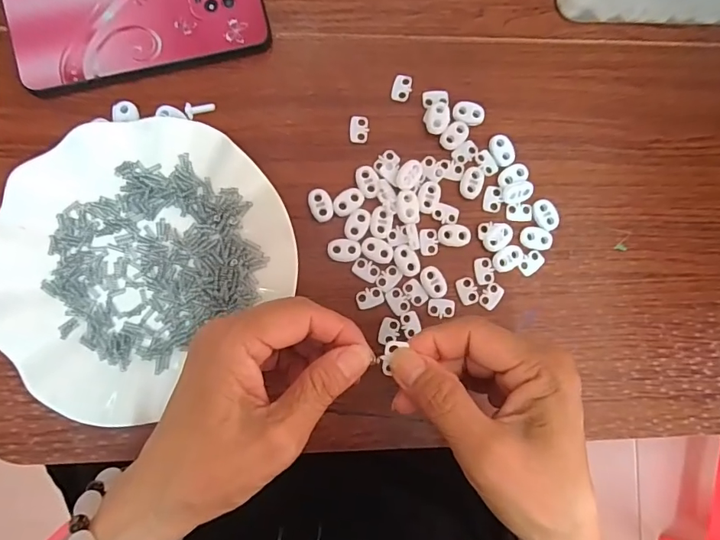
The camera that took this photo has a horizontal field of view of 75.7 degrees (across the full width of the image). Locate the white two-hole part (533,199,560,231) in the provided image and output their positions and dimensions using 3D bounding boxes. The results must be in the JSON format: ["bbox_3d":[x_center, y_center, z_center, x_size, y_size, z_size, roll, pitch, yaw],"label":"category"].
[{"bbox_3d":[0.132,-0.039,0.329,0.015,0.007,0.022,-19,89,-5],"label":"white two-hole part"}]

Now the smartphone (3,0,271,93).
[{"bbox_3d":[-0.149,-0.173,0.314,0.162,0.013,0.077,-17,89,-5],"label":"smartphone"}]

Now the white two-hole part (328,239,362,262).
[{"bbox_3d":[-0.010,-0.013,0.316,0.023,0.004,0.016,7,87,-4],"label":"white two-hole part"}]

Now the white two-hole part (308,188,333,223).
[{"bbox_3d":[-0.027,-0.044,0.316,0.015,0.004,0.023,-19,89,-5],"label":"white two-hole part"}]

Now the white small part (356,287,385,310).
[{"bbox_3d":[0.007,0.019,0.317,0.019,0.004,0.013,-17,89,-5],"label":"white small part"}]

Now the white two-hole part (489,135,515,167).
[{"bbox_3d":[0.101,-0.085,0.330,0.015,0.005,0.023,-24,89,-6],"label":"white two-hole part"}]

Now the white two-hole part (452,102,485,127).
[{"bbox_3d":[0.078,-0.112,0.330,0.022,0.005,0.016,16,86,-4],"label":"white two-hole part"}]

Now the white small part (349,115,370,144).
[{"bbox_3d":[-0.001,-0.099,0.324,0.013,0.004,0.020,5,87,-5],"label":"white small part"}]

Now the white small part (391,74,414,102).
[{"bbox_3d":[0.030,-0.129,0.328,0.014,0.004,0.019,16,86,-4],"label":"white small part"}]

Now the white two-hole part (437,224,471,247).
[{"bbox_3d":[0.066,-0.024,0.323,0.022,0.004,0.016,3,87,-5],"label":"white two-hole part"}]

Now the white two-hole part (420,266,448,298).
[{"bbox_3d":[0.051,0.008,0.320,0.015,0.004,0.023,-30,90,-6],"label":"white two-hole part"}]

